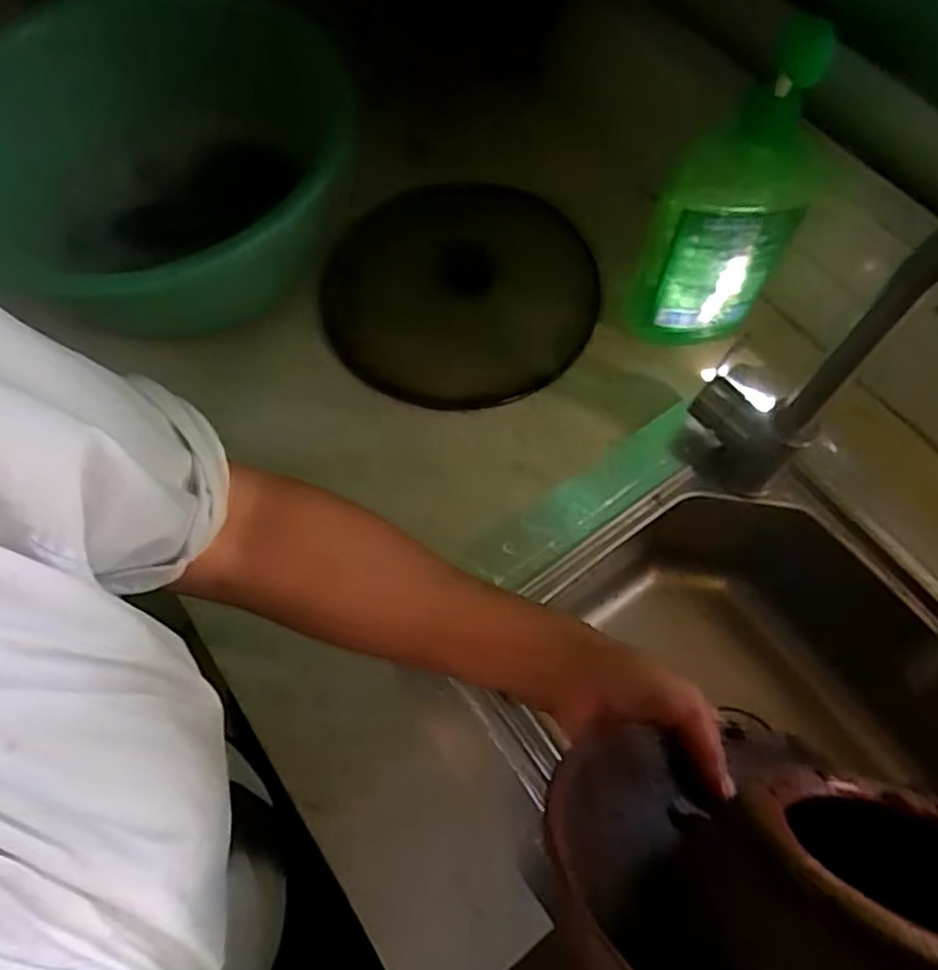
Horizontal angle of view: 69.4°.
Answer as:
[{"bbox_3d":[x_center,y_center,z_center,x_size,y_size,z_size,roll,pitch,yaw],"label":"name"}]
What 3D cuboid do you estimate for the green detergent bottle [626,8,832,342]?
[{"bbox_3d":[0.193,-0.203,0.507,0.099,0.263,0.073,20,68,9],"label":"green detergent bottle"}]

